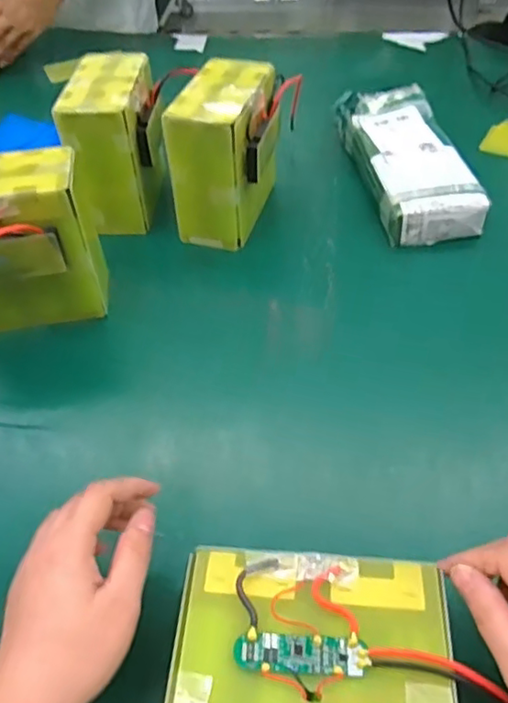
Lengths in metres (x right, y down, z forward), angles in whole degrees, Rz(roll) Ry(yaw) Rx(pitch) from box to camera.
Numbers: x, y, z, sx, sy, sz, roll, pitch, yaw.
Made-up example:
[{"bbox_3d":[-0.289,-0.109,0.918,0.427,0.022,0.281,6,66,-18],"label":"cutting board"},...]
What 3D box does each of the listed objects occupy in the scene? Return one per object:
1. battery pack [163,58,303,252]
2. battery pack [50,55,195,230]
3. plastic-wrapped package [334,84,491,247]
[{"bbox_3d":[-0.025,-0.212,0.656,0.085,0.148,0.147,12,49,14],"label":"battery pack"},{"bbox_3d":[-0.150,-0.226,0.679,0.086,0.150,0.153,4,48,6],"label":"battery pack"},{"bbox_3d":[0.178,-0.234,0.725,0.108,0.051,0.284,-7,48,-3],"label":"plastic-wrapped package"}]

